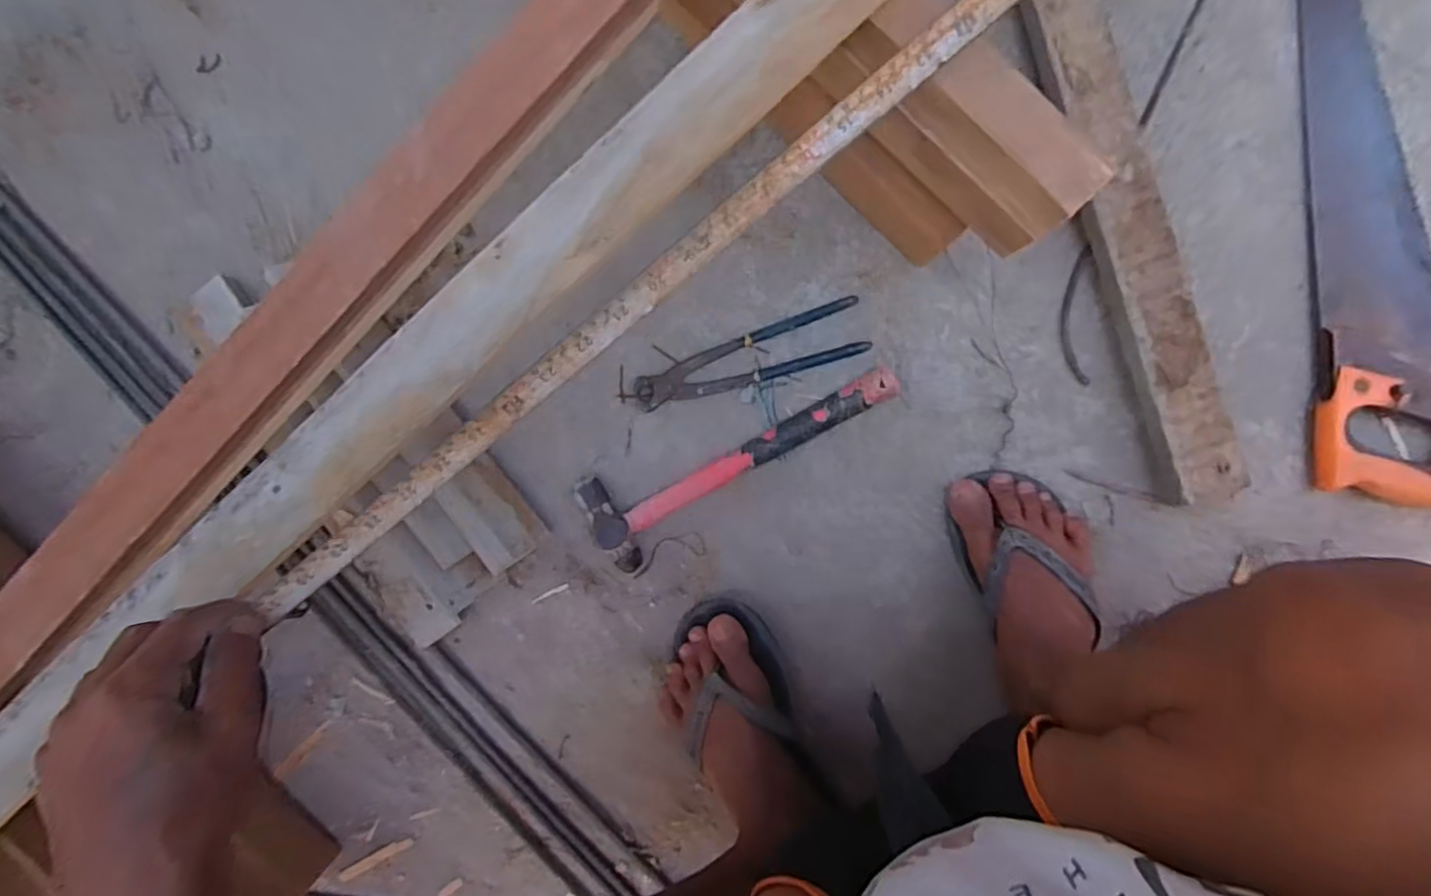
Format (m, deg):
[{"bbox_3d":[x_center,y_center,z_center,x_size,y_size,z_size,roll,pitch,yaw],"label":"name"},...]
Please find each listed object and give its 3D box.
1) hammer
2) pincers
[{"bbox_3d":[0.019,0.000,0.655,0.308,0.029,0.087,-31,93,5],"label":"hammer"},{"bbox_3d":[0.031,-0.082,0.664,0.218,0.021,0.052,-18,95,5],"label":"pincers"}]

